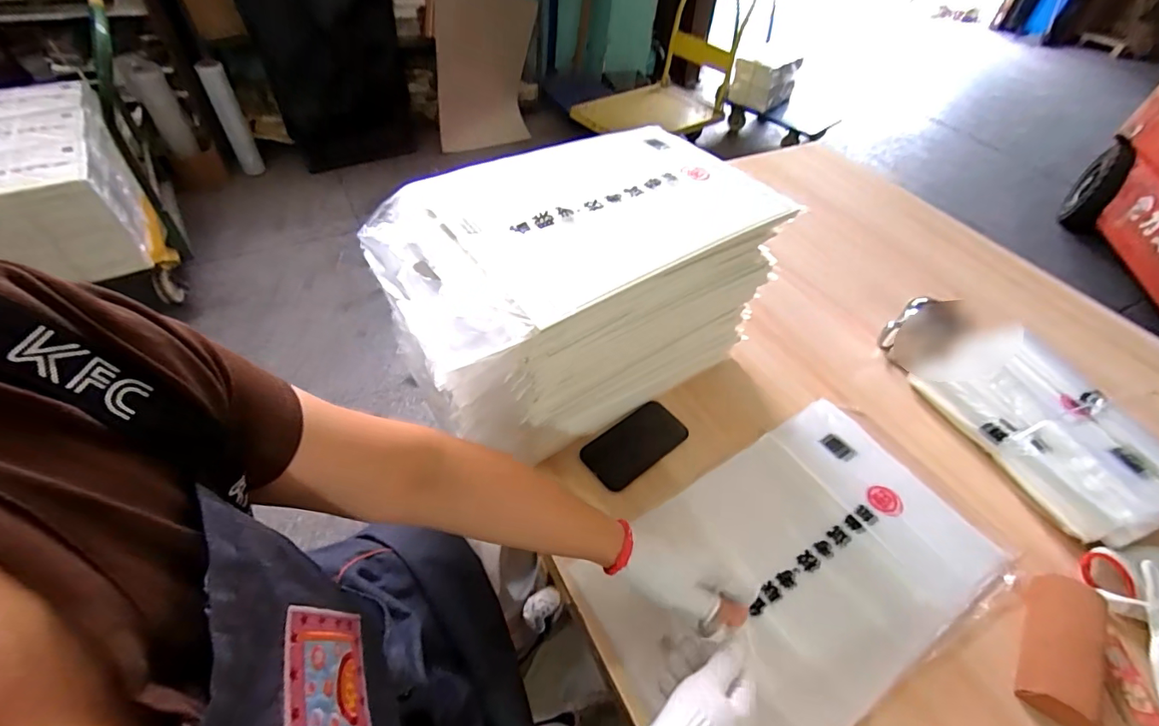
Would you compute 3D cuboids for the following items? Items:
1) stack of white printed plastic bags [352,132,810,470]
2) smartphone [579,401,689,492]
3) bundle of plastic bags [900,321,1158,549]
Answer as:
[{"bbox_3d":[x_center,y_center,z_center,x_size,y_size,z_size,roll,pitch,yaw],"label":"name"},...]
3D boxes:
[{"bbox_3d":[-0.004,-0.092,0.657,0.451,0.284,0.260,-27,57,-26],"label":"stack of white printed plastic bags"},{"bbox_3d":[0.078,0.113,0.689,0.153,0.014,0.077,-31,58,-28],"label":"smartphone"},{"bbox_3d":[0.635,0.063,0.702,0.162,0.124,0.365,-20,54,-21],"label":"bundle of plastic bags"}]

